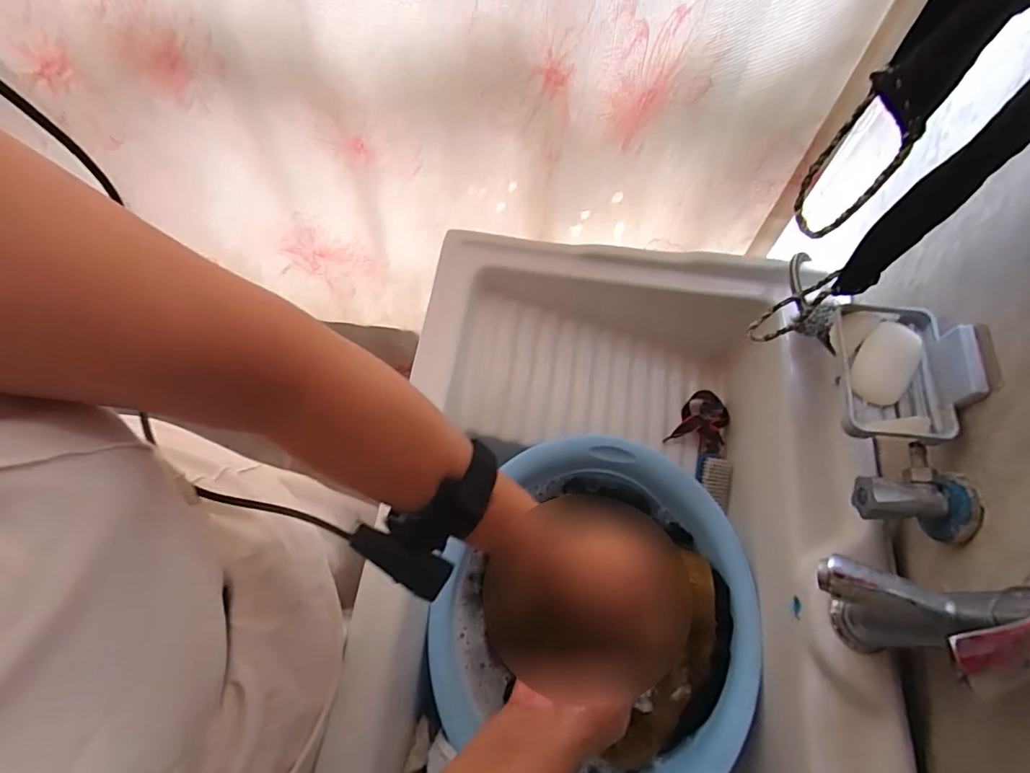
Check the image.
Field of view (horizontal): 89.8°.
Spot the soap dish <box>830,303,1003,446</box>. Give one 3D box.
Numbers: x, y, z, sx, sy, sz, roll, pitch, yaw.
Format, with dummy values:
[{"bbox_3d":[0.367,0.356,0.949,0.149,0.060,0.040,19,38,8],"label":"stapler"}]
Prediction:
[{"bbox_3d":[0.341,-0.020,0.448,0.091,0.058,0.129,10,66,5],"label":"soap dish"}]

